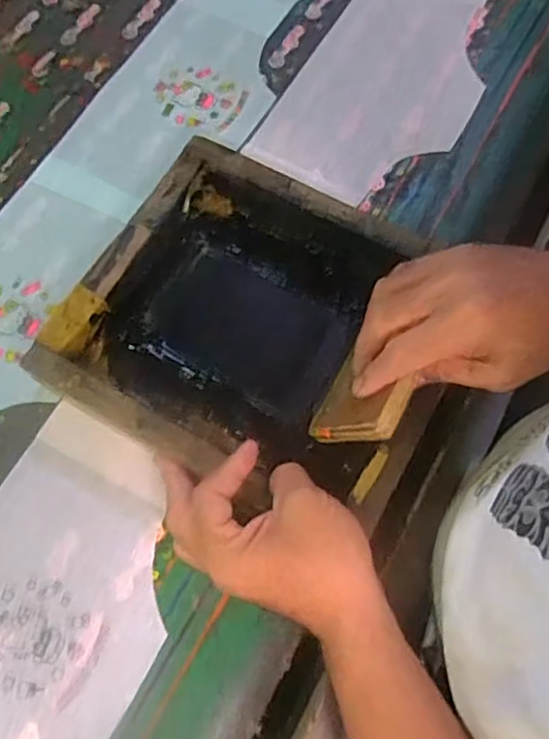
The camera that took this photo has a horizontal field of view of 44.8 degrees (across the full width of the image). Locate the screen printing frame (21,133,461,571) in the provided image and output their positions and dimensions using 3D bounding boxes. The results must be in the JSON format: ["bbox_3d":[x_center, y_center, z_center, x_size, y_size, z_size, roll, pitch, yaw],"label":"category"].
[{"bbox_3d":[-0.009,-0.033,0.532,0.273,0.062,0.242,26,71,13],"label":"screen printing frame"}]

